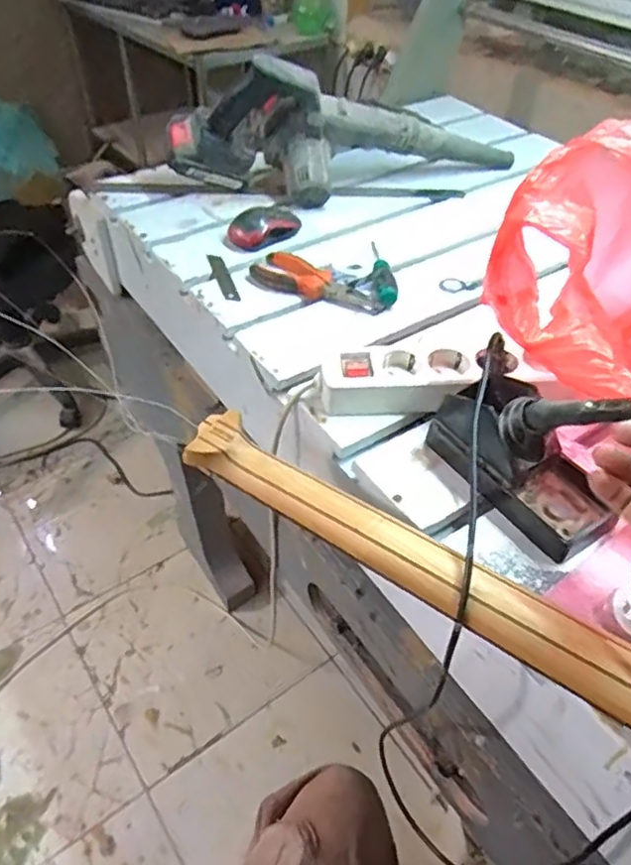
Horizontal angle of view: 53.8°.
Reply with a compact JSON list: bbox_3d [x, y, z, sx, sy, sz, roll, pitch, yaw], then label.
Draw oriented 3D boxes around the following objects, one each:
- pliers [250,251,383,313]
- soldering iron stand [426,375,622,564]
[{"bbox_3d":[-0.001,-0.167,0.696,0.154,0.018,0.052,25,51,20],"label":"pliers"},{"bbox_3d":[0.167,0.016,0.496,0.076,0.079,0.164,-26,52,-23],"label":"soldering iron stand"}]

